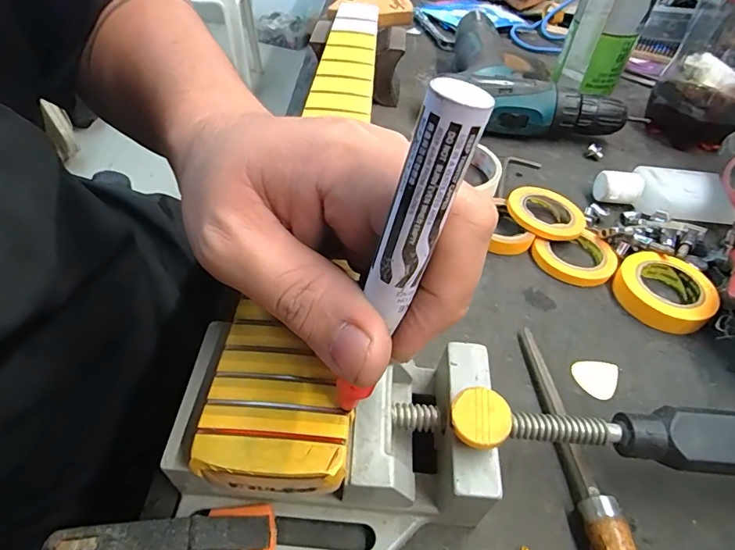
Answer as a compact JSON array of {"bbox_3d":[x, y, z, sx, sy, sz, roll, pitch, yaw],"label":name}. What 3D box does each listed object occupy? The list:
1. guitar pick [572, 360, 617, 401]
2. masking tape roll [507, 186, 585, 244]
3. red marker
[{"bbox_3d":[0.133,0.058,0.267,0.024,0.004,0.027,28,50,19],"label":"guitar pick"},{"bbox_3d":[0.137,-0.047,0.349,0.053,0.010,0.053,25,49,16],"label":"masking tape roll"},{"bbox_3d":[0.005,0.007,0.135,0.011,0.126,0.010,-2,45,-22],"label":"red marker"}]

